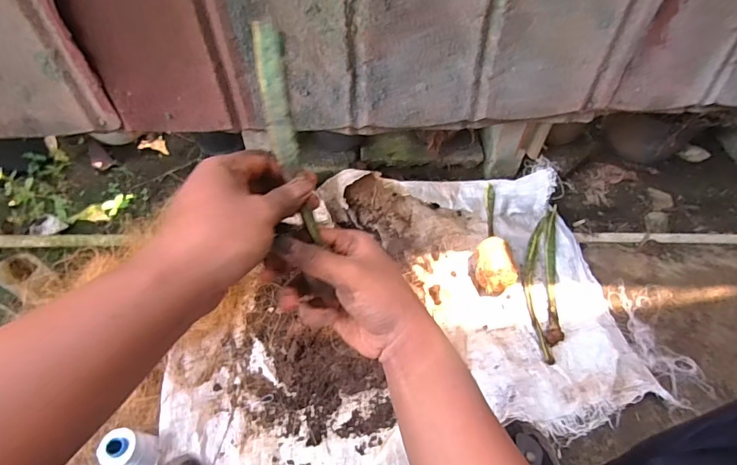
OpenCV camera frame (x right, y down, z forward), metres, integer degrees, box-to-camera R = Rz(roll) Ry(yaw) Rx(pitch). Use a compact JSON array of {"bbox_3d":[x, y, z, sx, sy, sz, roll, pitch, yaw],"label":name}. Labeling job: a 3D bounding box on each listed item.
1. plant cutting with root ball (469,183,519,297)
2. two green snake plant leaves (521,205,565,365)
[{"bbox_3d":[0.247,0.001,0.889,0.077,0.057,0.261,0,58,-2],"label":"plant cutting with root ball"},{"bbox_3d":[0.349,0.090,0.859,0.071,0.025,0.334,9,58,3],"label":"two green snake plant leaves"}]

